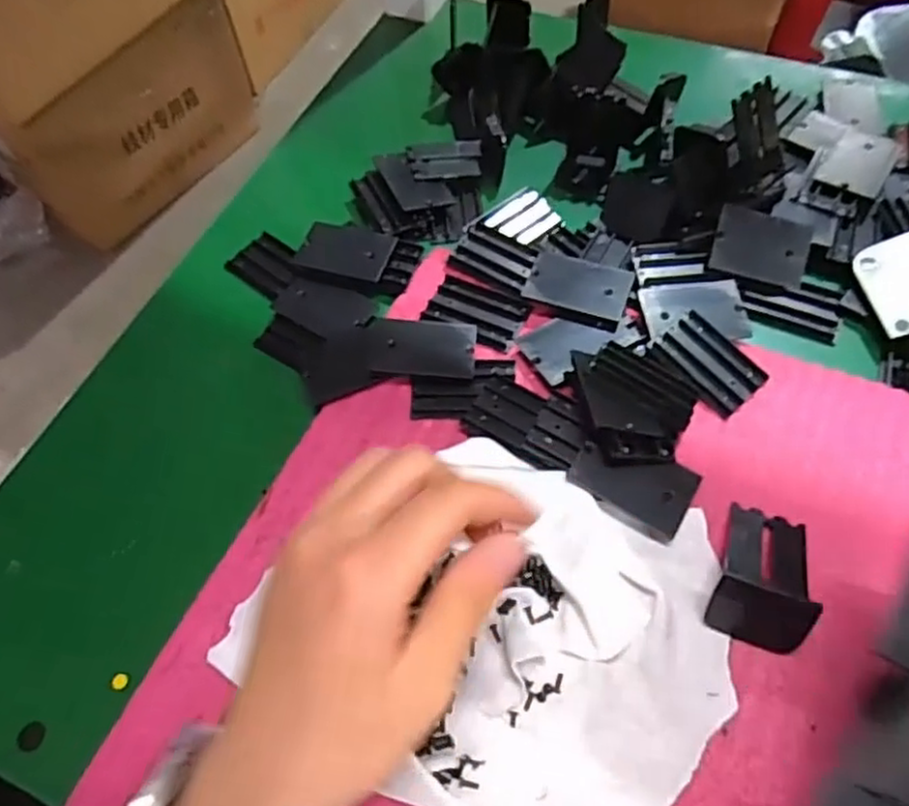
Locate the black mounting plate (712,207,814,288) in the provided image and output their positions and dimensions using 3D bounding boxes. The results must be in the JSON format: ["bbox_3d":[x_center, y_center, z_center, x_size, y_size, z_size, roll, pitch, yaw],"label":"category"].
[{"bbox_3d":[0.173,-0.087,0.398,0.056,0.034,0.004,12,15,-7],"label":"black mounting plate"}]

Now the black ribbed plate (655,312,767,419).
[{"bbox_3d":[0.132,-0.020,0.369,0.035,0.014,0.051,-38,63,-17],"label":"black ribbed plate"}]

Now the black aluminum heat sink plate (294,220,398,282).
[{"bbox_3d":[-0.065,-0.091,0.427,0.056,0.008,0.034,15,61,14],"label":"black aluminum heat sink plate"}]

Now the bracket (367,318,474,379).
[{"bbox_3d":[-0.018,-0.030,0.382,0.059,0.010,0.032,5,59,8],"label":"bracket"}]

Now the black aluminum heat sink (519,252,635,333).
[{"bbox_3d":[0.069,-0.063,0.396,0.055,0.012,0.043,19,62,16],"label":"black aluminum heat sink"}]

